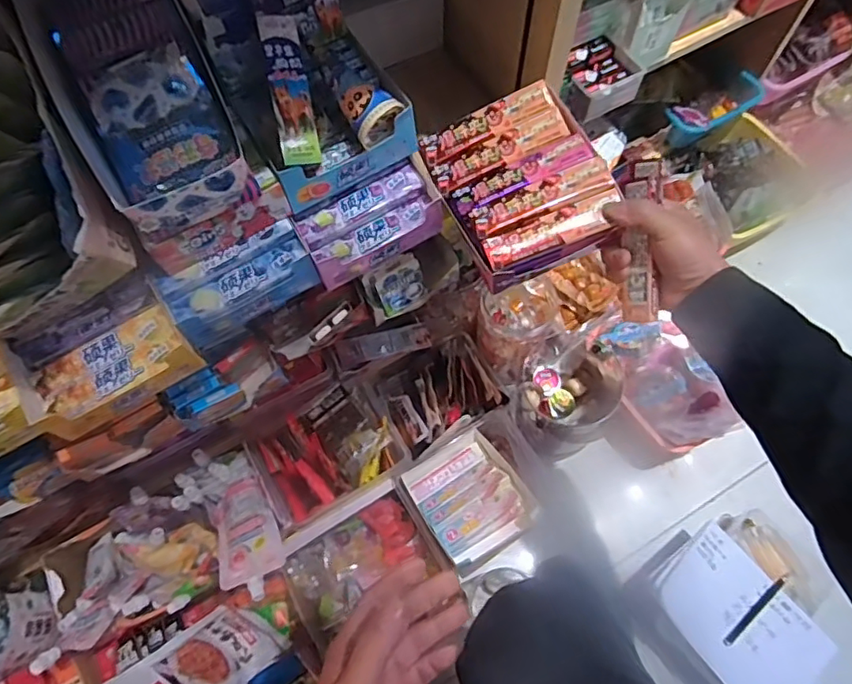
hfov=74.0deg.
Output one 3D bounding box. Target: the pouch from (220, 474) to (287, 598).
[{"bbox_3d":[-0.246,0.264,0.777,0.083,0.022,0.185,-24,43,-9],"label":"pouch"}]

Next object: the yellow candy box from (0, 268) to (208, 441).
[{"bbox_3d":[-0.279,0.013,0.495,0.133,0.042,0.104,-34,70,-12],"label":"yellow candy box"}]

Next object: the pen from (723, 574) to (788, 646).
[{"bbox_3d":[0.452,0.367,0.772,0.134,0.007,0.013,-36,70,-13],"label":"pen"}]

